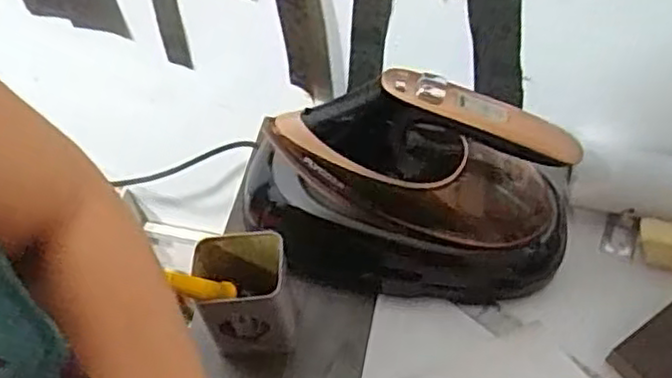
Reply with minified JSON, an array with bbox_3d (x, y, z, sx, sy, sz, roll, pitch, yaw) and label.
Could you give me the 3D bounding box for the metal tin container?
[{"bbox_3d":[-0.077,0.096,0.604,0.077,0.124,0.072,-8,56,-2],"label":"metal tin container"}]

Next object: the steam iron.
[{"bbox_3d":[0.054,0.000,0.602,0.305,0.188,0.111,7,57,7],"label":"steam iron"}]

